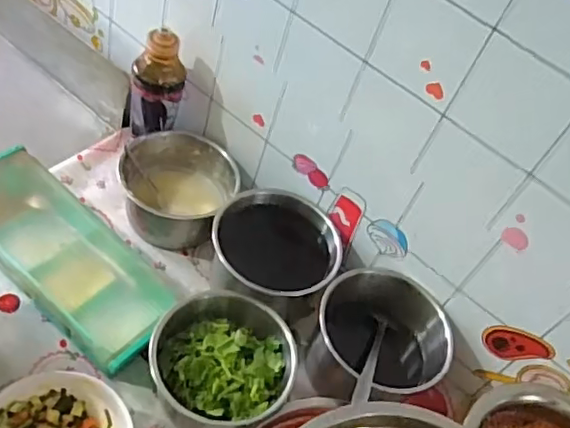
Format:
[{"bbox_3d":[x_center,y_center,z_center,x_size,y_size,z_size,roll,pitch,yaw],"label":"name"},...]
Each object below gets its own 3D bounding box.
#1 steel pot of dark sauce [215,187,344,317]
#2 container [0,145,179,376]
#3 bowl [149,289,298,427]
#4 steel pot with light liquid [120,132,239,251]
[{"bbox_3d":[-0.011,0.048,0.726,0.148,0.100,0.120,10,55,3],"label":"steel pot of dark sauce"},{"bbox_3d":[-0.251,0.050,0.684,0.297,0.081,0.118,38,60,20],"label":"container"},{"bbox_3d":[-0.067,0.162,0.647,0.148,0.090,0.145,2,55,-3],"label":"bowl"},{"bbox_3d":[-0.138,-0.035,0.786,0.141,0.078,0.135,2,55,-3],"label":"steel pot with light liquid"}]

